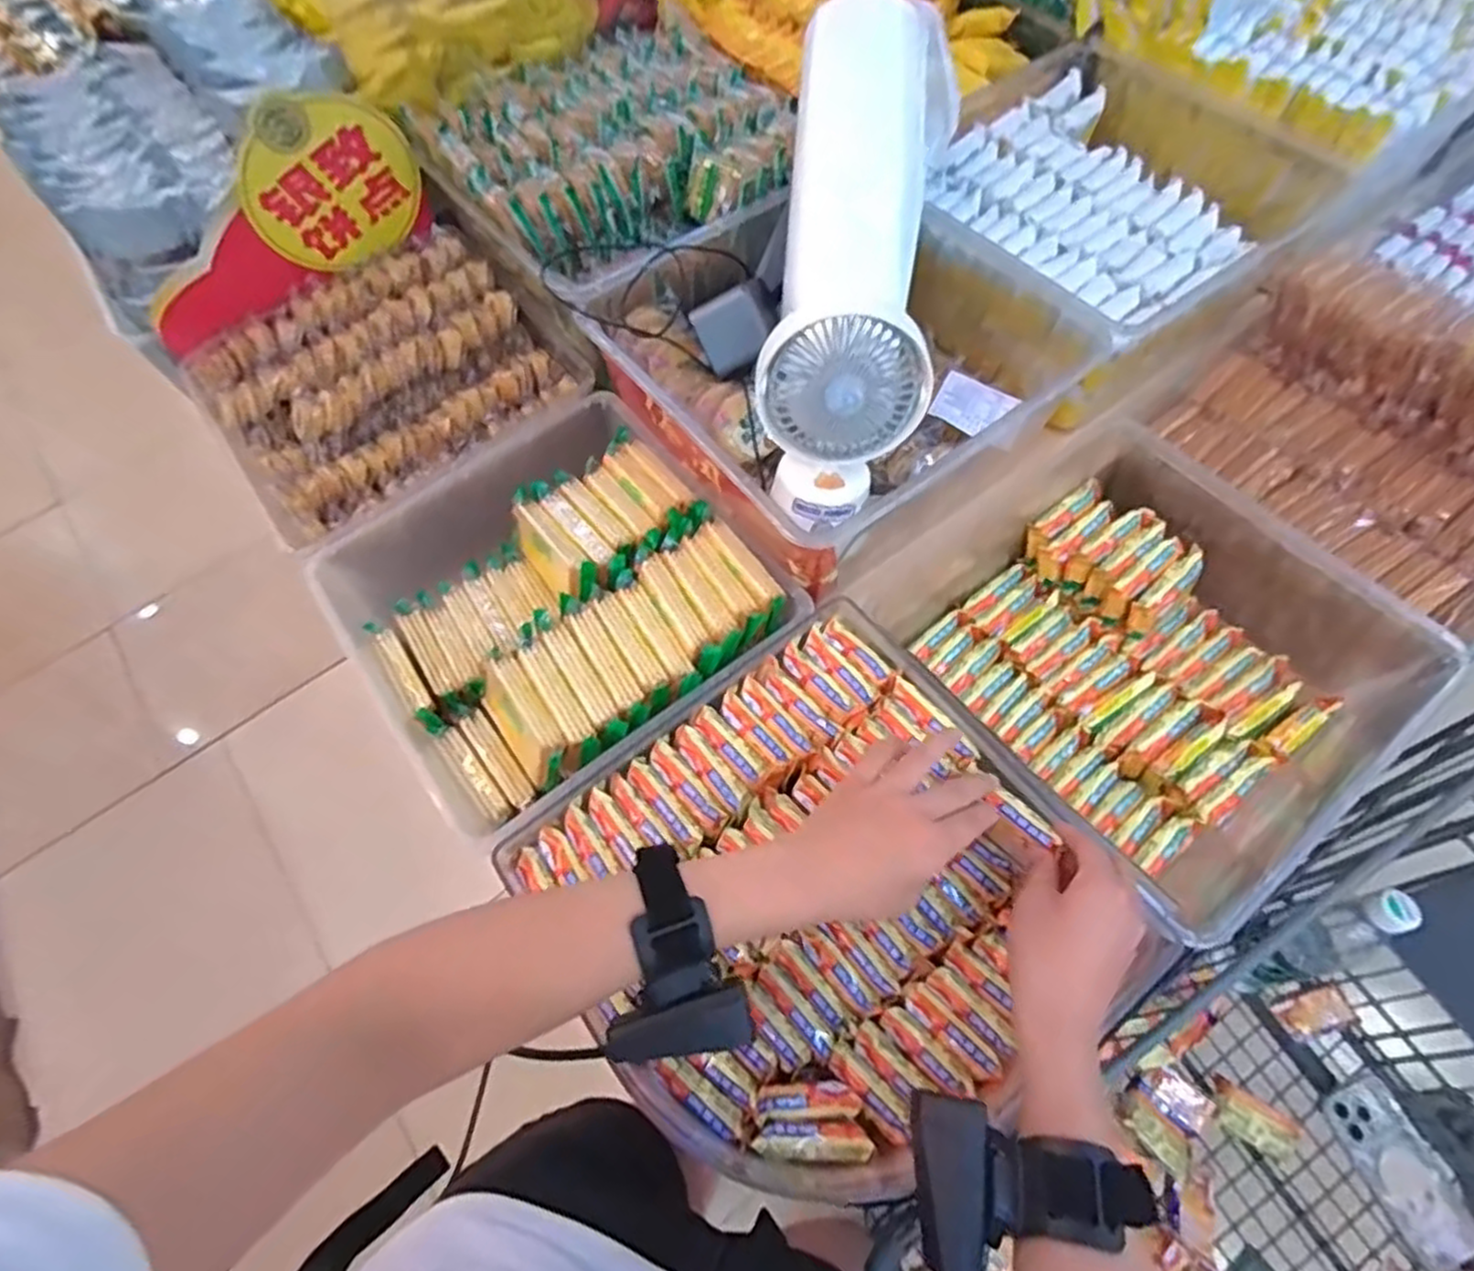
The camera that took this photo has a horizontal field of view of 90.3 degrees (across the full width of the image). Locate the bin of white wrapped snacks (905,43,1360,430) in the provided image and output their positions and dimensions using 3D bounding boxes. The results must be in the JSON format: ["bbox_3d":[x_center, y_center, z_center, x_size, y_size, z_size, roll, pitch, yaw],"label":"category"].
[{"bbox_3d":[0.314,-0.378,0.678,0.314,0.107,0.284,-38,67,-15],"label":"bin of white wrapped snacks"}]

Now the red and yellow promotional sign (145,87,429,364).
[{"bbox_3d":[-0.422,-0.366,0.677,0.285,0.154,0.017,-40,67,2],"label":"red and yellow promotional sign"}]

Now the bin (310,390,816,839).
[{"bbox_3d":[-0.145,-0.027,0.589,0.292,0.079,0.292,-35,66,-14],"label":"bin"}]

